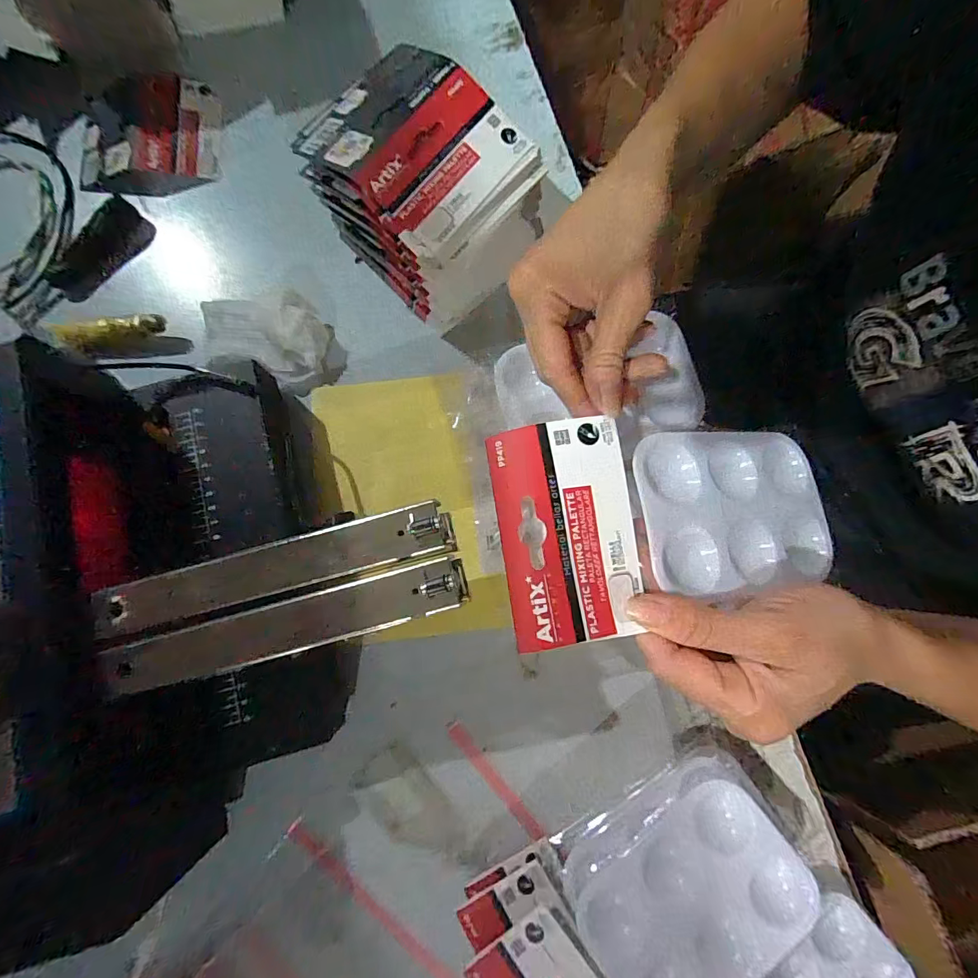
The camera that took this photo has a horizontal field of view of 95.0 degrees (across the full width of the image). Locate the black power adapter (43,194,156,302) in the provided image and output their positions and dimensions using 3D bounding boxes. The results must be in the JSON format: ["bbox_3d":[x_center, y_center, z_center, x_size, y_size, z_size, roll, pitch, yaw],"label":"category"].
[{"bbox_3d":[-0.322,-0.198,0.368,0.034,0.017,0.090,37,80,6],"label":"black power adapter"}]

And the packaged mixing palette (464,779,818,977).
[{"bbox_3d":[0.090,0.253,0.252,0.185,0.009,0.092,-38,71,-5],"label":"packaged mixing palette"}]

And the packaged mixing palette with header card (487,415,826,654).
[{"bbox_3d":[0.093,0.014,0.225,0.180,0.018,0.097,-4,80,-17],"label":"packaged mixing palette with header card"}]

